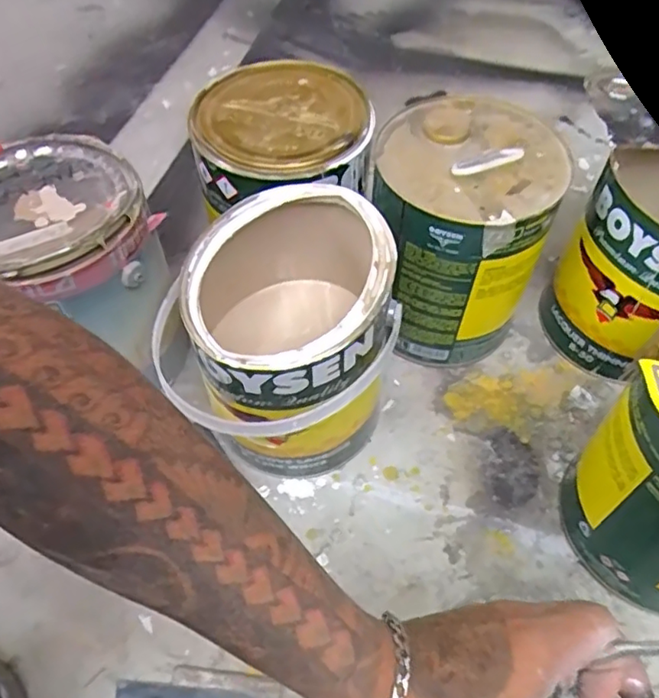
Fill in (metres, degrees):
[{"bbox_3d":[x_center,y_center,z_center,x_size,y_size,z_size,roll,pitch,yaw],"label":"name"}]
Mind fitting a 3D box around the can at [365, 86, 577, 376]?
[{"bbox_3d":[0.124,-0.107,0.604,0.157,0.214,0.167,0,56,0],"label":"can"}]

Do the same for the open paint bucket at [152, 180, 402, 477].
[{"bbox_3d":[-0.028,0.010,0.522,0.179,0.214,0.189,0,56,0],"label":"open paint bucket"}]

